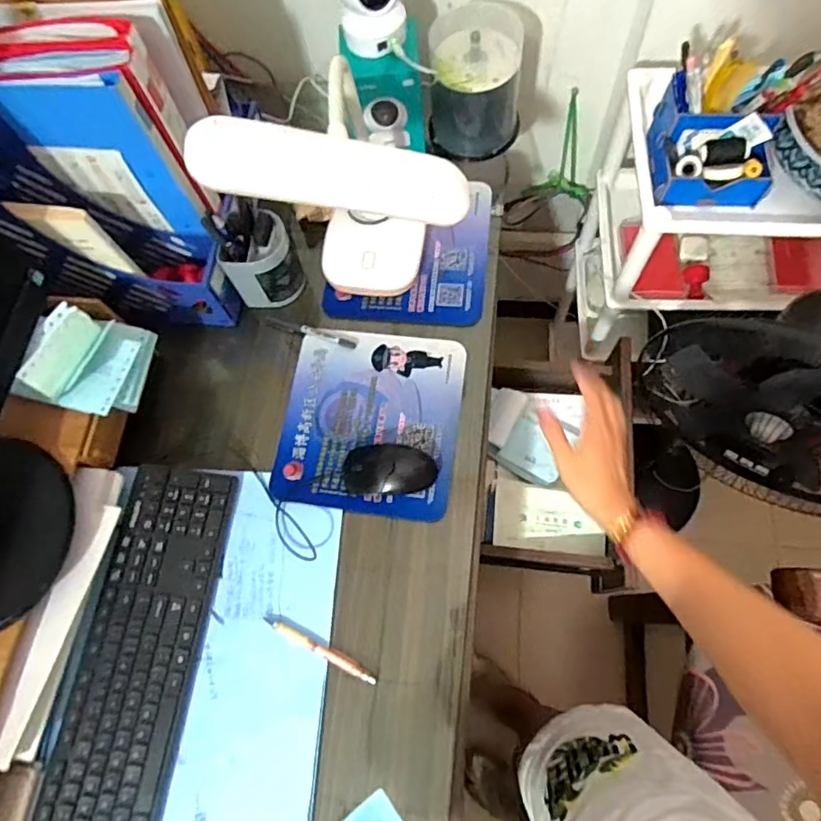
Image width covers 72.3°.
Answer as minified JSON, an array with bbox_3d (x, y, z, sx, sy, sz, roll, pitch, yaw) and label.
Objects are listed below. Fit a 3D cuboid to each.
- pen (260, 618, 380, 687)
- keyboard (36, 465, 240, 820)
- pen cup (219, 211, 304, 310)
[{"bbox_3d":[-0.100,0.260,0.609,0.137,0.007,0.014,23,74,13],"label":"pen"},{"bbox_3d":[-0.294,0.273,0.608,0.117,0.018,0.421,6,71,8],"label":"keyboard"},{"bbox_3d":[-0.194,-0.191,0.739,0.093,0.121,0.067,-27,71,-6],"label":"pen cup"}]

